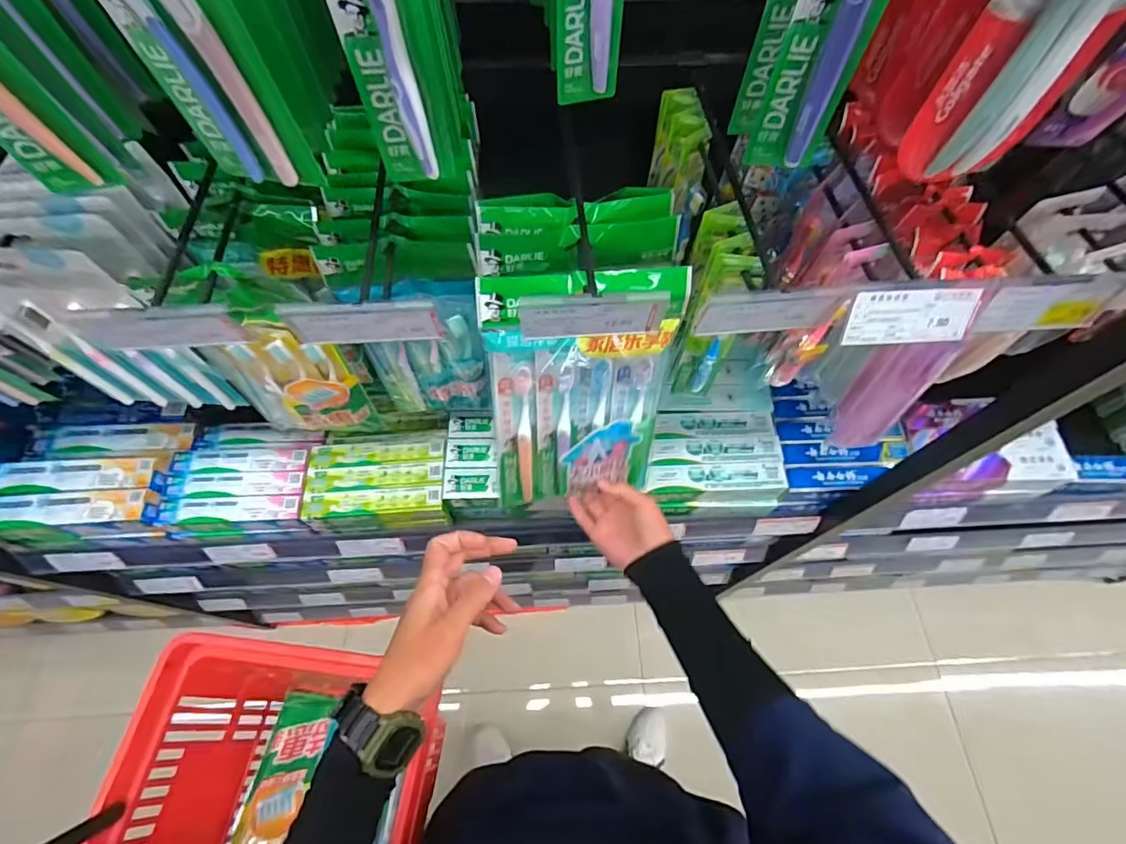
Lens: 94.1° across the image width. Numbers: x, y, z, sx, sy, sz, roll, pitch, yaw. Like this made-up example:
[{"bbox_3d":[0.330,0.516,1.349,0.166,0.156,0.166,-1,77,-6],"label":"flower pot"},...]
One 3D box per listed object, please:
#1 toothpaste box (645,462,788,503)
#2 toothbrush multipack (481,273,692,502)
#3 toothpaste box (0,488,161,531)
[{"bbox_3d":[0.209,0.084,0.725,0.187,0.042,0.041,-1,63,-2],"label":"toothpaste box"},{"bbox_3d":[0.017,-0.020,0.500,0.166,0.288,0.020,-5,44,-6],"label":"toothbrush multipack"},{"bbox_3d":[-0.635,0.114,0.668,0.218,0.036,0.045,-4,64,-4],"label":"toothpaste box"}]

